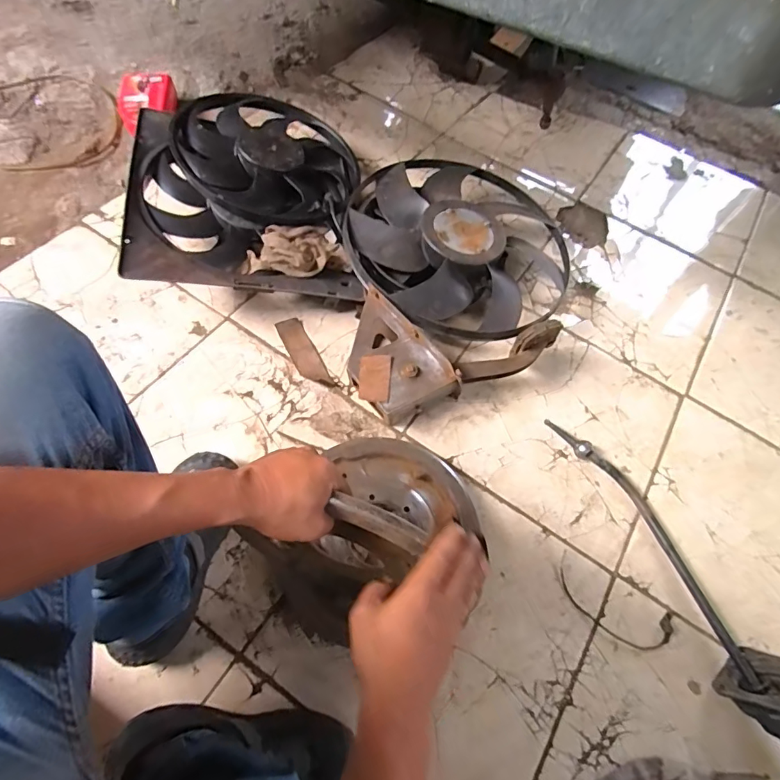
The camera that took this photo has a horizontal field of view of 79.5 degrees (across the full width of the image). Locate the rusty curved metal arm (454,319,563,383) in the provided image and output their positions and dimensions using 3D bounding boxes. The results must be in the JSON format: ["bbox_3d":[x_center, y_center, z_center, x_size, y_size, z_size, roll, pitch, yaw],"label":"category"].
[{"bbox_3d":[0.217,-0.064,0.840,0.210,0.064,0.054,-19,65,-16],"label":"rusty curved metal arm"}]

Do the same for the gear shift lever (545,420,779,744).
[{"bbox_3d":[0.456,0.279,0.726,0.110,0.100,0.579,-22,66,-14],"label":"gear shift lever"}]

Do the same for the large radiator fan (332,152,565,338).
[{"bbox_3d":[0.157,-0.304,1.003,0.468,0.118,0.469,2,62,-3],"label":"large radiator fan"}]

